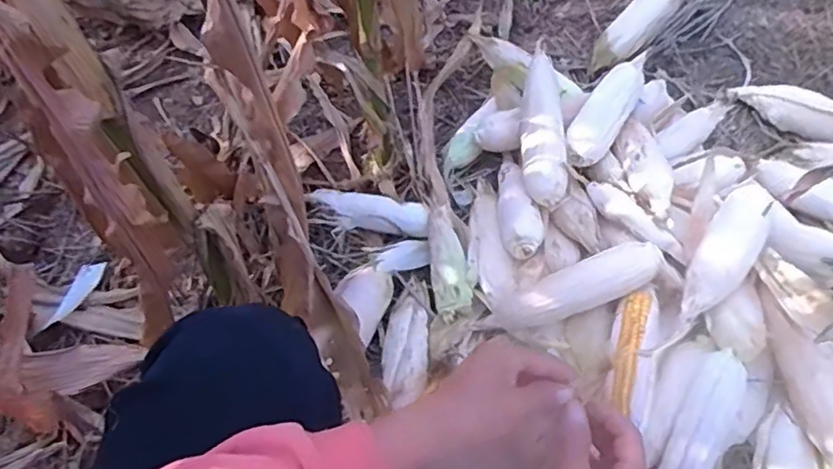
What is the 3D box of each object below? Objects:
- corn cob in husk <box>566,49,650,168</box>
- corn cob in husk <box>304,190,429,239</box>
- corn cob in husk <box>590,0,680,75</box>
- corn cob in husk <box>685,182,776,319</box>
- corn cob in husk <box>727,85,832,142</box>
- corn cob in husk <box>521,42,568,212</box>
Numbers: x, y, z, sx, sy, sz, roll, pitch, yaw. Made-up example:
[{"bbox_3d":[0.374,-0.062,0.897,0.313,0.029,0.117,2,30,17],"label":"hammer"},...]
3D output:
[{"bbox_3d":[0.295,-0.192,0.954,0.066,0.061,0.236,27,60,22],"label":"corn cob in husk"},{"bbox_3d":[-0.074,-0.036,0.940,0.202,0.038,0.054,13,56,13],"label":"corn cob in husk"},{"bbox_3d":[0.398,-0.373,1.129,0.079,0.062,0.243,31,62,23],"label":"corn cob in husk"},{"bbox_3d":[0.394,0.017,0.781,0.066,0.057,0.220,30,61,23],"label":"corn cob in husk"},{"bbox_3d":[0.630,-0.198,1.008,0.227,0.046,0.064,29,61,22],"label":"corn cob in husk"},{"bbox_3d":[0.184,-0.168,0.922,0.062,0.074,0.254,-1,54,3],"label":"corn cob in husk"}]

